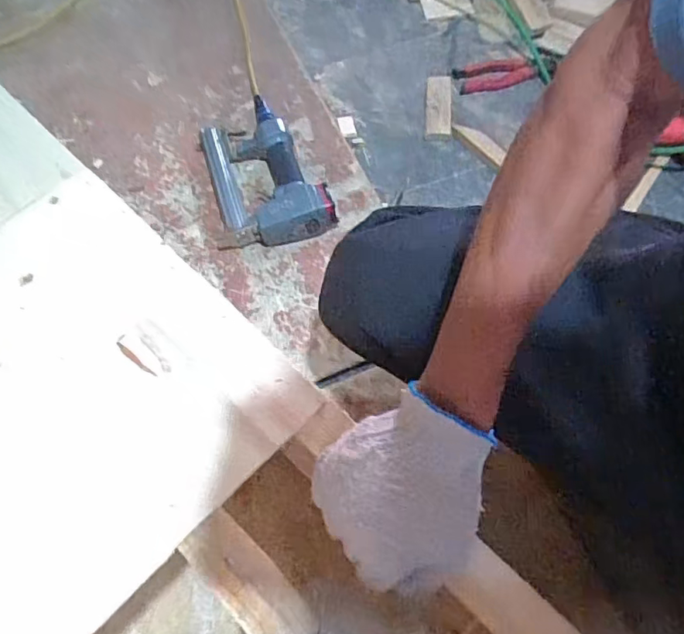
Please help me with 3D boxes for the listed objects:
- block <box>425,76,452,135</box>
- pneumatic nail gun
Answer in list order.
[{"bbox_3d":[0.159,-0.349,0.901,0.039,0.014,0.133,5,62,1],"label":"block"},{"bbox_3d":[-0.119,-0.226,0.814,0.158,0.066,0.271,-13,64,-8],"label":"pneumatic nail gun"}]

